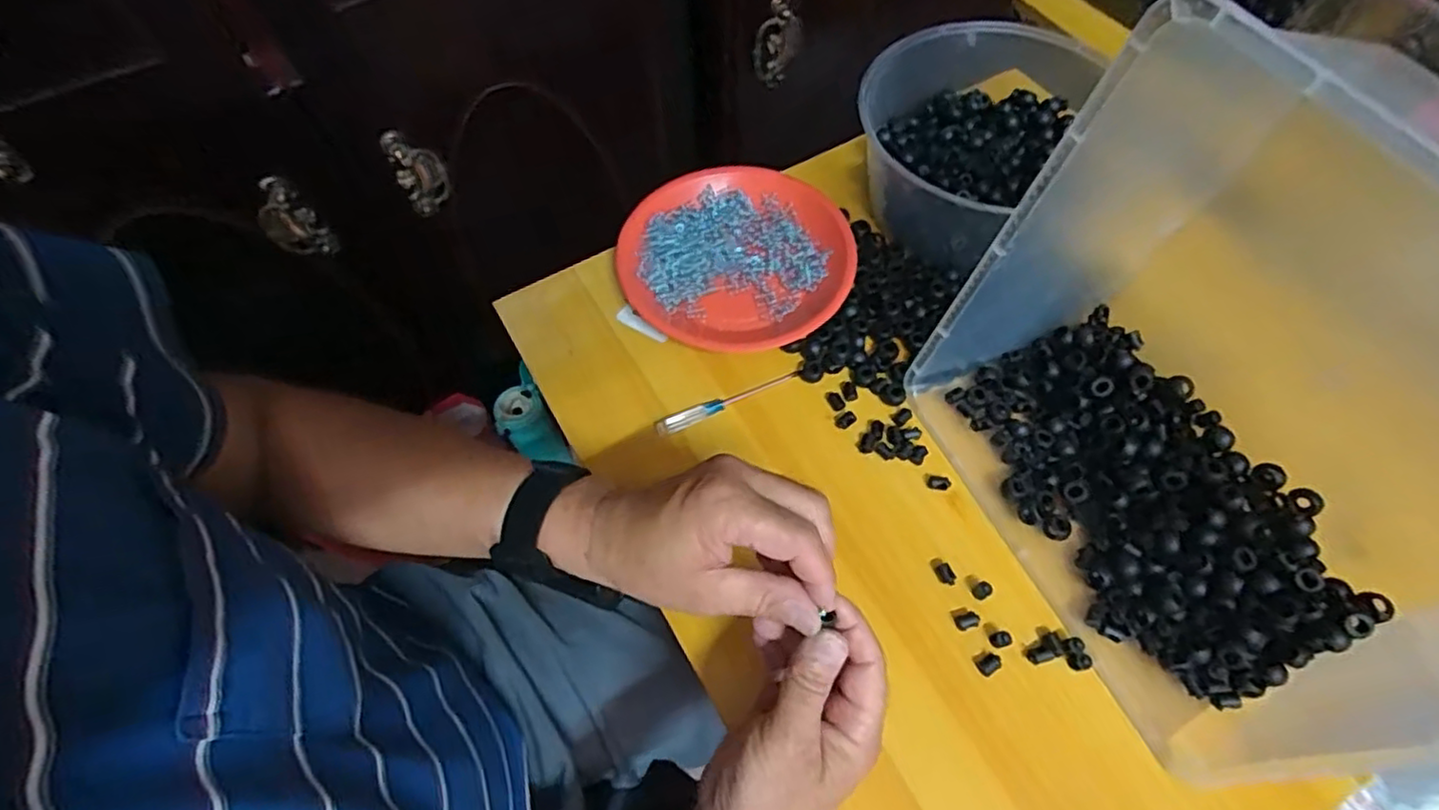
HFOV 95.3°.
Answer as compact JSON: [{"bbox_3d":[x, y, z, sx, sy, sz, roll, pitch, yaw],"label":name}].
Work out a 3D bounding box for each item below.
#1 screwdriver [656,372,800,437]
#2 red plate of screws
[{"bbox_3d":[0.008,-0.002,0.511,0.120,0.008,0.013,-21,63,-11],"label":"screwdriver"},{"bbox_3d":[0.015,-0.130,0.568,0.192,0.027,0.183,0,61,0],"label":"red plate of screws"}]

